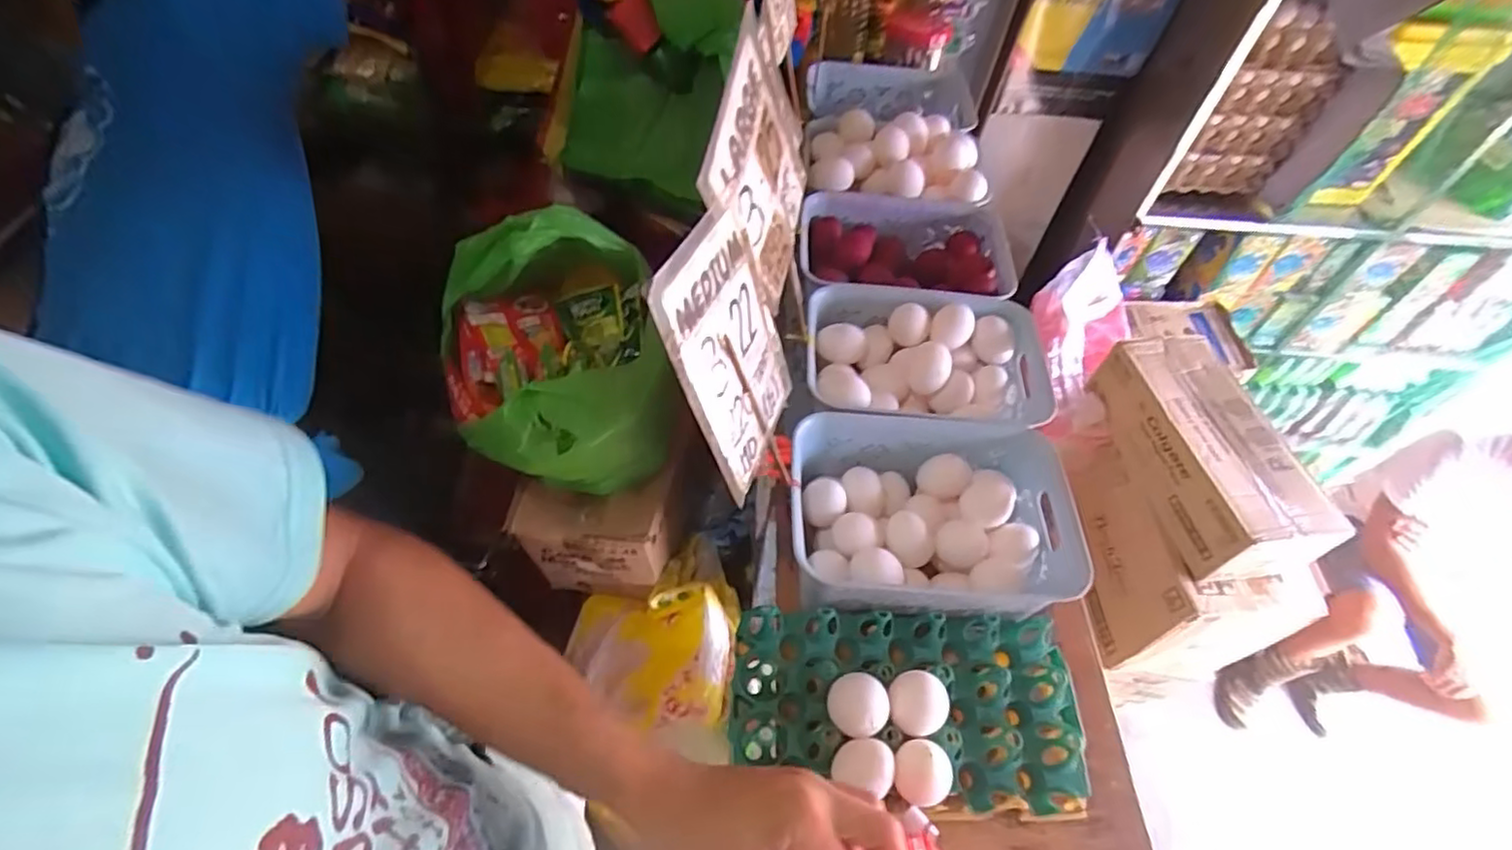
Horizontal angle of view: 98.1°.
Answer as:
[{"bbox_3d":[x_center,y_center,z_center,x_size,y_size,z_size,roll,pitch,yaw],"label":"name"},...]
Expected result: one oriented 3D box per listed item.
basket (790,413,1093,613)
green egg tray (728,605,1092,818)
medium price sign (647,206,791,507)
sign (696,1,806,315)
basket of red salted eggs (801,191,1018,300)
[{"bbox_3d":[0.162,0.085,0.594,0.263,0.082,0.171,5,53,-2],"label":"basket"},{"bbox_3d":[0.123,0.222,0.523,0.276,0.062,0.141,4,53,-3],"label":"green egg tray"},{"bbox_3d":[-0.015,-0.053,0.451,0.008,0.186,0.125,3,48,24],"label":"medium price sign"},{"bbox_3d":[0.007,-0.178,0.484,0.007,0.184,0.130,9,76,19],"label":"sign"},{"bbox_3d":[0.182,-0.196,0.800,0.257,0.069,0.185,8,53,0],"label":"basket of red salted eggs"}]

